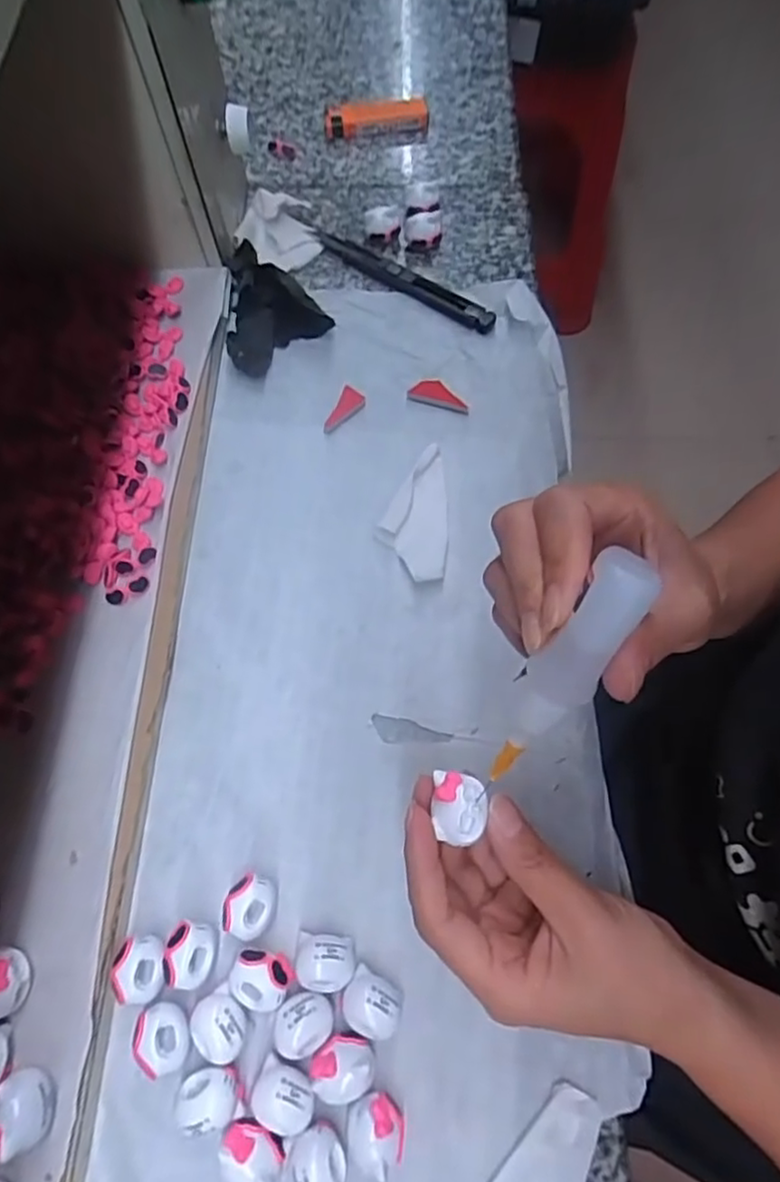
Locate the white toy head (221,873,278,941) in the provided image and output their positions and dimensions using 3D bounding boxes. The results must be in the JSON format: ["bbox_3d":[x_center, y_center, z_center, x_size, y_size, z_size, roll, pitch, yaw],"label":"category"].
[{"bbox_3d":[-0.061,0.140,0.288,0.021,0.019,0.025,27,70,10],"label":"white toy head"}]

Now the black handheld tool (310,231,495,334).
[{"bbox_3d":[0.007,-0.210,0.432,0.144,0.009,0.018,33,71,12],"label":"black handheld tool"}]

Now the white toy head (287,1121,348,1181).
[{"bbox_3d":[-0.028,0.224,0.252,0.022,0.018,0.023,0,68,-1],"label":"white toy head"}]

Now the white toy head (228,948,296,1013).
[{"bbox_3d":[-0.055,0.166,0.275,0.025,0.017,0.021,18,68,6],"label":"white toy head"}]

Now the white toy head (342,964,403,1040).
[{"bbox_3d":[-0.008,0.175,0.272,0.024,0.021,0.021,30,70,11],"label":"white toy head"}]

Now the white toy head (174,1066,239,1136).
[{"bbox_3d":[-0.073,0.203,0.260,0.023,0.018,0.019,-2,68,-2],"label":"white toy head"}]

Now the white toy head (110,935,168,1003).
[{"bbox_3d":[-0.107,0.162,0.278,0.020,0.016,0.025,-3,68,-2],"label":"white toy head"}]

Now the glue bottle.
[{"bbox_3d":[0.058,0.022,0.206,0.019,0.075,0.026,30,28,11],"label":"glue bottle"}]

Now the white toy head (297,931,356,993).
[{"bbox_3d":[-0.028,0.160,0.279,0.025,0.019,0.020,8,68,2],"label":"white toy head"}]

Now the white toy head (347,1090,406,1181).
[{"bbox_3d":[-0.005,0.214,0.257,0.022,0.018,0.023,0,68,-1],"label":"white toy head"}]

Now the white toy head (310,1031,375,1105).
[{"bbox_3d":[-0.019,0.195,0.264,0.025,0.019,0.022,5,68,1],"label":"white toy head"}]

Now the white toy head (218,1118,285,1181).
[{"bbox_3d":[-0.054,0.221,0.252,0.024,0.016,0.020,22,69,8],"label":"white toy head"}]

